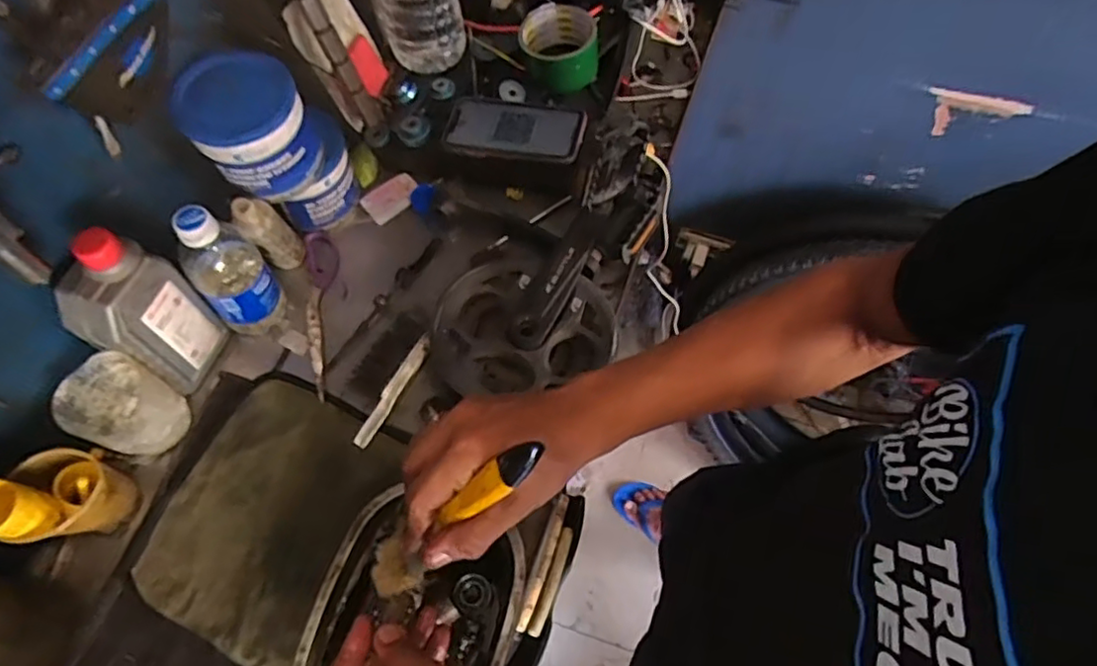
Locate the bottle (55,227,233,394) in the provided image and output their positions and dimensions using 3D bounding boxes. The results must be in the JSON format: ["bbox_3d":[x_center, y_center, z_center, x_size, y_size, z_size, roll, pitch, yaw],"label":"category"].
[{"bbox_3d":[-0.353,-0.016,0.548,0.048,0.177,0.079,21,66,9],"label":"bottle"}]

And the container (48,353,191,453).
[{"bbox_3d":[-0.367,0.070,0.552,0.067,0.090,0.070,0,64,0],"label":"container"}]

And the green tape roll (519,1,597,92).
[{"bbox_3d":[0.012,-0.321,0.713,0.090,0.049,0.085,2,64,0],"label":"green tape roll"}]

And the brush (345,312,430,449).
[{"bbox_3d":[-0.162,0.041,0.616,0.048,0.017,0.133,25,66,11],"label":"brush"}]

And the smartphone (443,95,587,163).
[{"bbox_3d":[-0.037,-0.228,0.692,0.151,0.015,0.083,12,65,5],"label":"smartphone"}]

